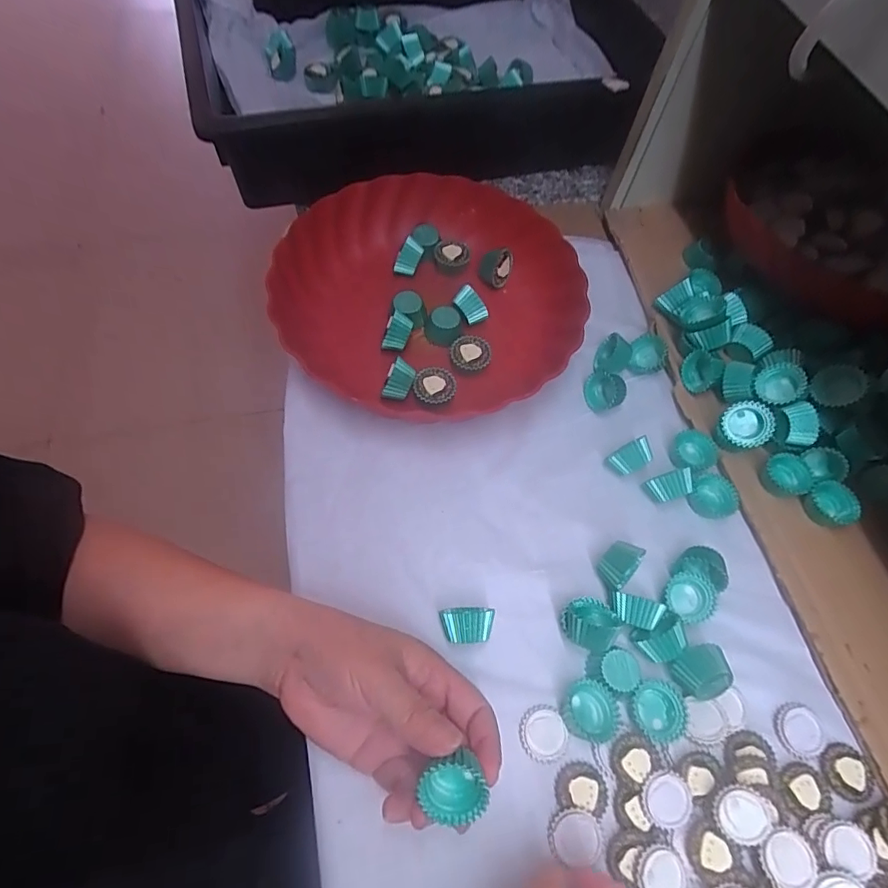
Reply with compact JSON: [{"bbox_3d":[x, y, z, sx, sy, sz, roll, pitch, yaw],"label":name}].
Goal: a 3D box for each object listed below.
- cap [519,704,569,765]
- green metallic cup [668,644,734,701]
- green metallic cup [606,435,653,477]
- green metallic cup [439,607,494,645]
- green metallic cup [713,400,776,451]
[{"bbox_3d":[0.058,0.169,0.303,0.028,0.004,0.029,2,61,-4],"label":"cap"},{"bbox_3d":[0.153,0.138,0.312,0.030,0.025,0.029,2,61,-4],"label":"green metallic cup"},{"bbox_3d":[0.139,0.011,0.386,0.027,0.025,0.021,-25,66,-17],"label":"green metallic cup"},{"bbox_3d":[0.014,0.113,0.320,0.032,0.026,0.020,-1,62,-5],"label":"green metallic cup"},{"bbox_3d":[0.223,-0.013,0.389,0.034,0.021,0.040,39,107,8],"label":"green metallic cup"}]

